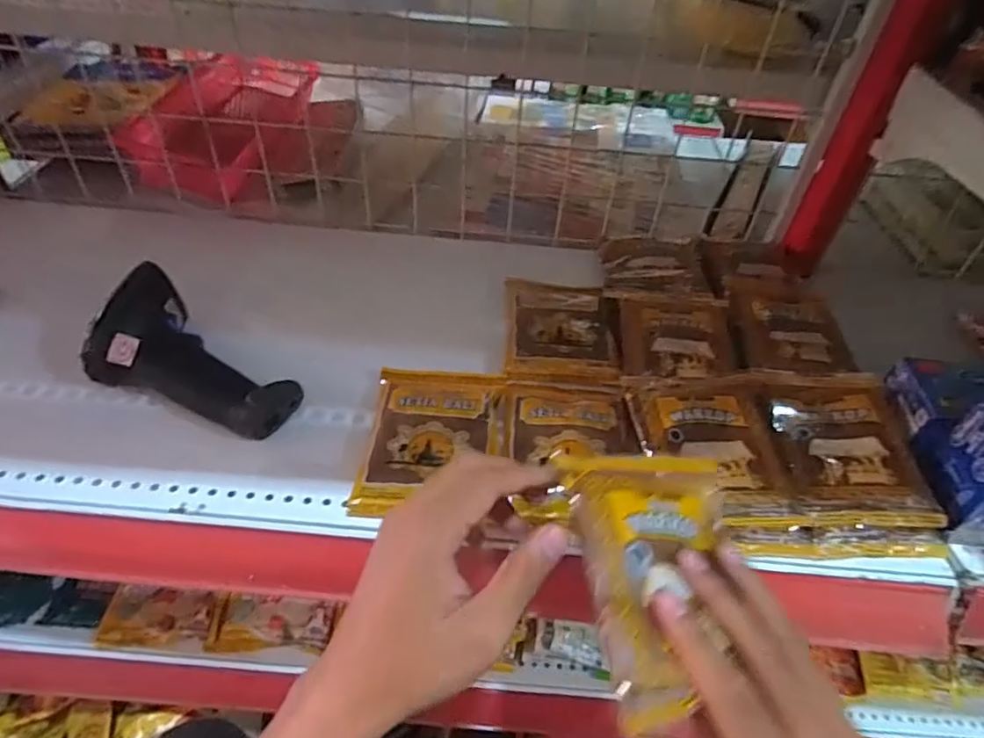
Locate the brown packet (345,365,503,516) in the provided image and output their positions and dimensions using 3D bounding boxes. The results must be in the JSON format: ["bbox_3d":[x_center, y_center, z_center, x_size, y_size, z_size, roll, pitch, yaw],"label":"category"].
[{"bbox_3d":[-0.040,0.048,0.417,0.094,0.022,0.131,5,45,0],"label":"brown packet"}]

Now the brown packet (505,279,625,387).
[{"bbox_3d":[0.062,-0.038,0.515,0.096,0.018,0.138,4,45,-1],"label":"brown packet"}]

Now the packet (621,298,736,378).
[{"bbox_3d":[0.151,-0.026,0.480,0.086,0.009,0.098,9,46,4],"label":"packet"}]

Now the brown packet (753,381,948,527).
[{"bbox_3d":[0.240,0.052,0.409,0.090,0.024,0.112,4,45,-2],"label":"brown packet"}]

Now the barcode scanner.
[{"bbox_3d":[-0.220,-0.001,0.422,0.153,0.061,0.078,28,50,21],"label":"barcode scanner"}]

